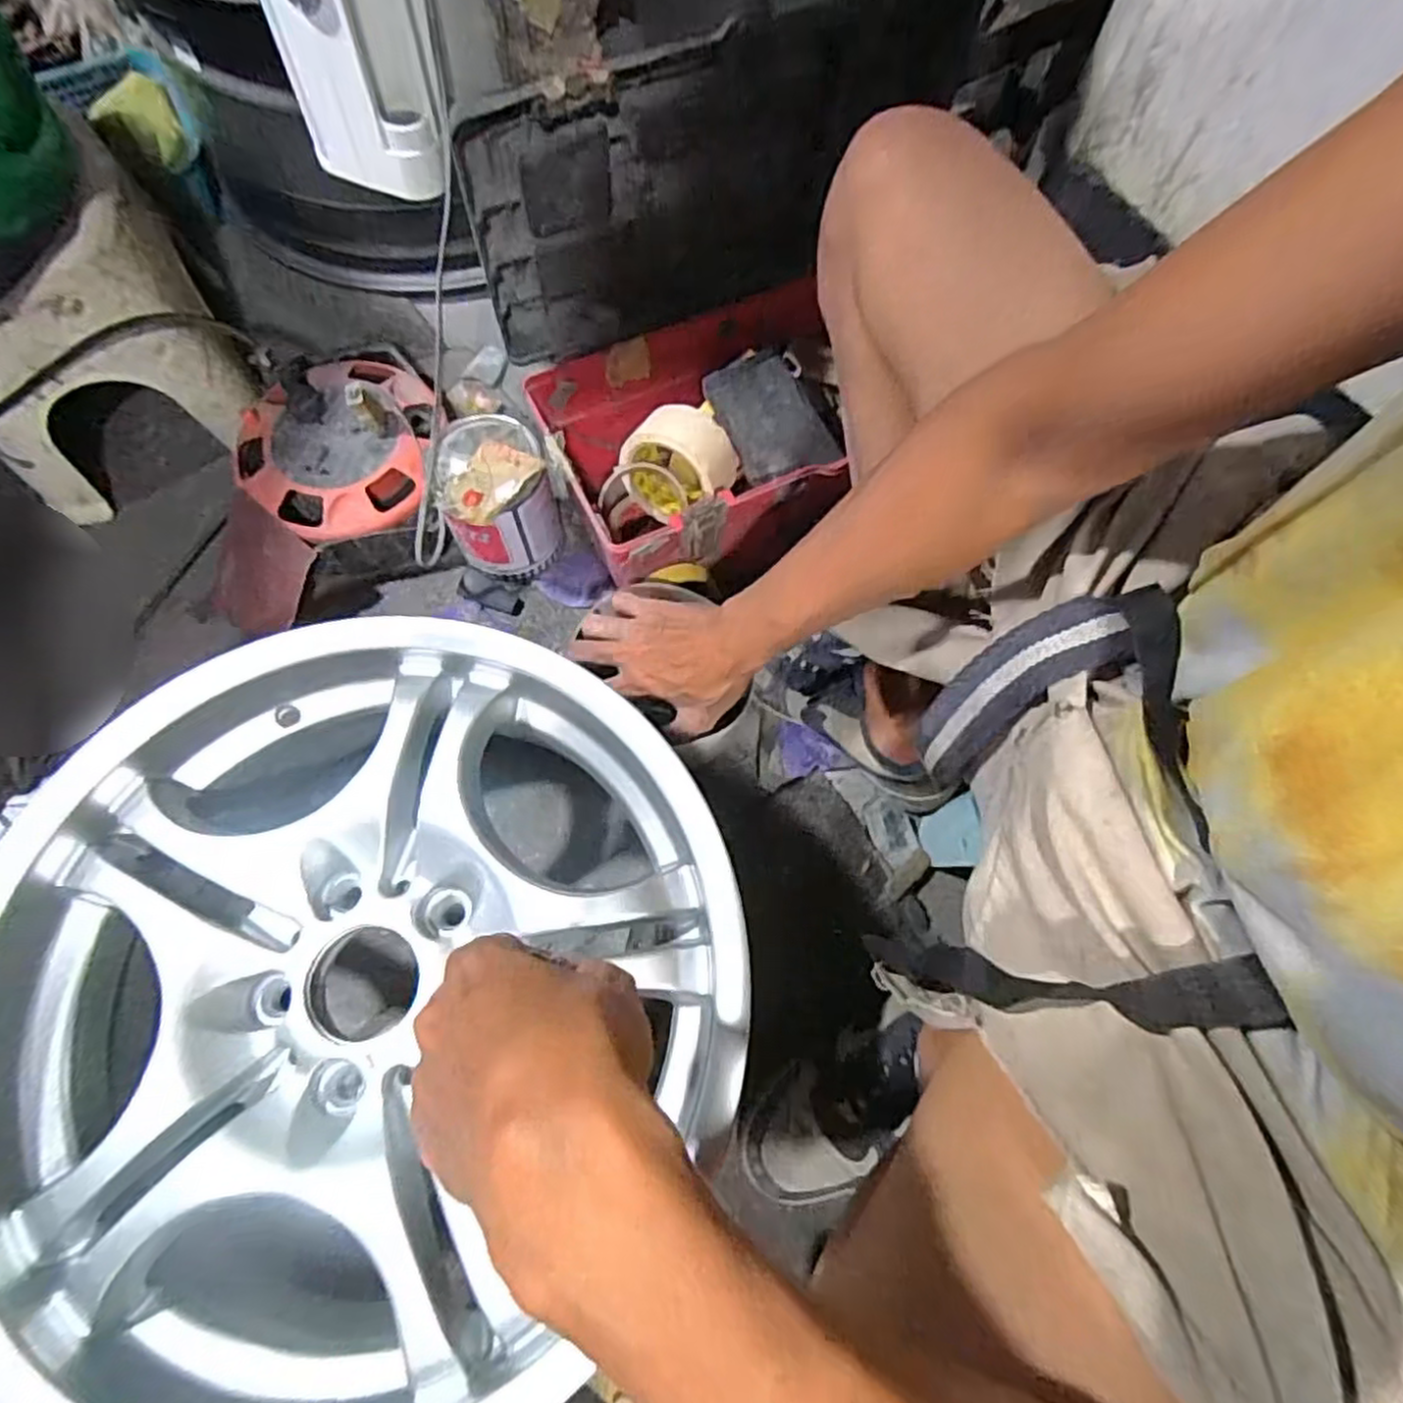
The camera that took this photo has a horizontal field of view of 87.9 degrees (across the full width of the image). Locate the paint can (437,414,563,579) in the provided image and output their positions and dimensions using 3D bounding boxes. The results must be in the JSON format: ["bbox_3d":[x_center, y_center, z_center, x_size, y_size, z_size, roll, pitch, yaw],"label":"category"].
[{"bbox_3d":[-0.190,-0.187,0.682,0.101,0.118,0.100,-25,74,-10],"label":"paint can"}]

